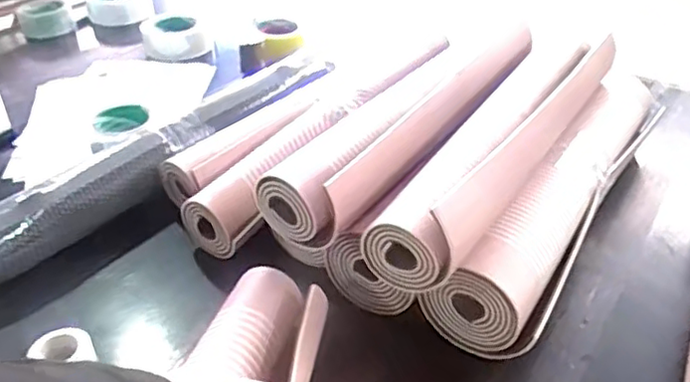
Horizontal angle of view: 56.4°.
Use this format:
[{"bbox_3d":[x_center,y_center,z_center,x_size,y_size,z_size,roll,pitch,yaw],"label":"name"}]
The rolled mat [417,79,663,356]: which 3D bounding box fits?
[{"bbox_3d":[0.256,0.008,0.716,0.088,0.109,0.468,25,42,30],"label":"rolled mat"}]

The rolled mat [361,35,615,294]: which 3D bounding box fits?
[{"bbox_3d":[0.173,-0.060,0.673,0.080,0.081,0.443,22,41,26],"label":"rolled mat"}]

